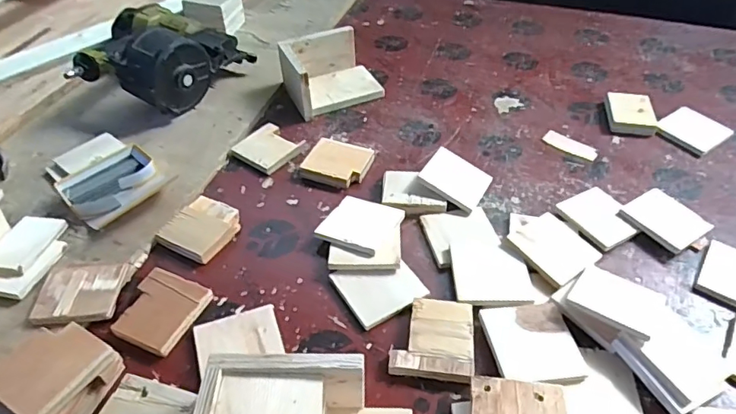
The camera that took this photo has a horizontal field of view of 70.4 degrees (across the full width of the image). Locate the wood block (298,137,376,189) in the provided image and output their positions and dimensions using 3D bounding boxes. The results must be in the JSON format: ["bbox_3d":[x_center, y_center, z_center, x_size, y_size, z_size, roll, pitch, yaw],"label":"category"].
[{"bbox_3d":[-0.049,-0.069,0.792,0.096,0.021,0.078,14,46,14],"label":"wood block"}]

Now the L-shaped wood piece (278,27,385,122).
[{"bbox_3d":[-0.064,-0.244,0.924,0.162,0.082,0.128,-16,46,-16],"label":"L-shaped wood piece"}]

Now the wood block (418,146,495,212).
[{"bbox_3d":[0.127,-0.041,0.750,0.091,0.006,0.083,35,52,5],"label":"wood block"}]

